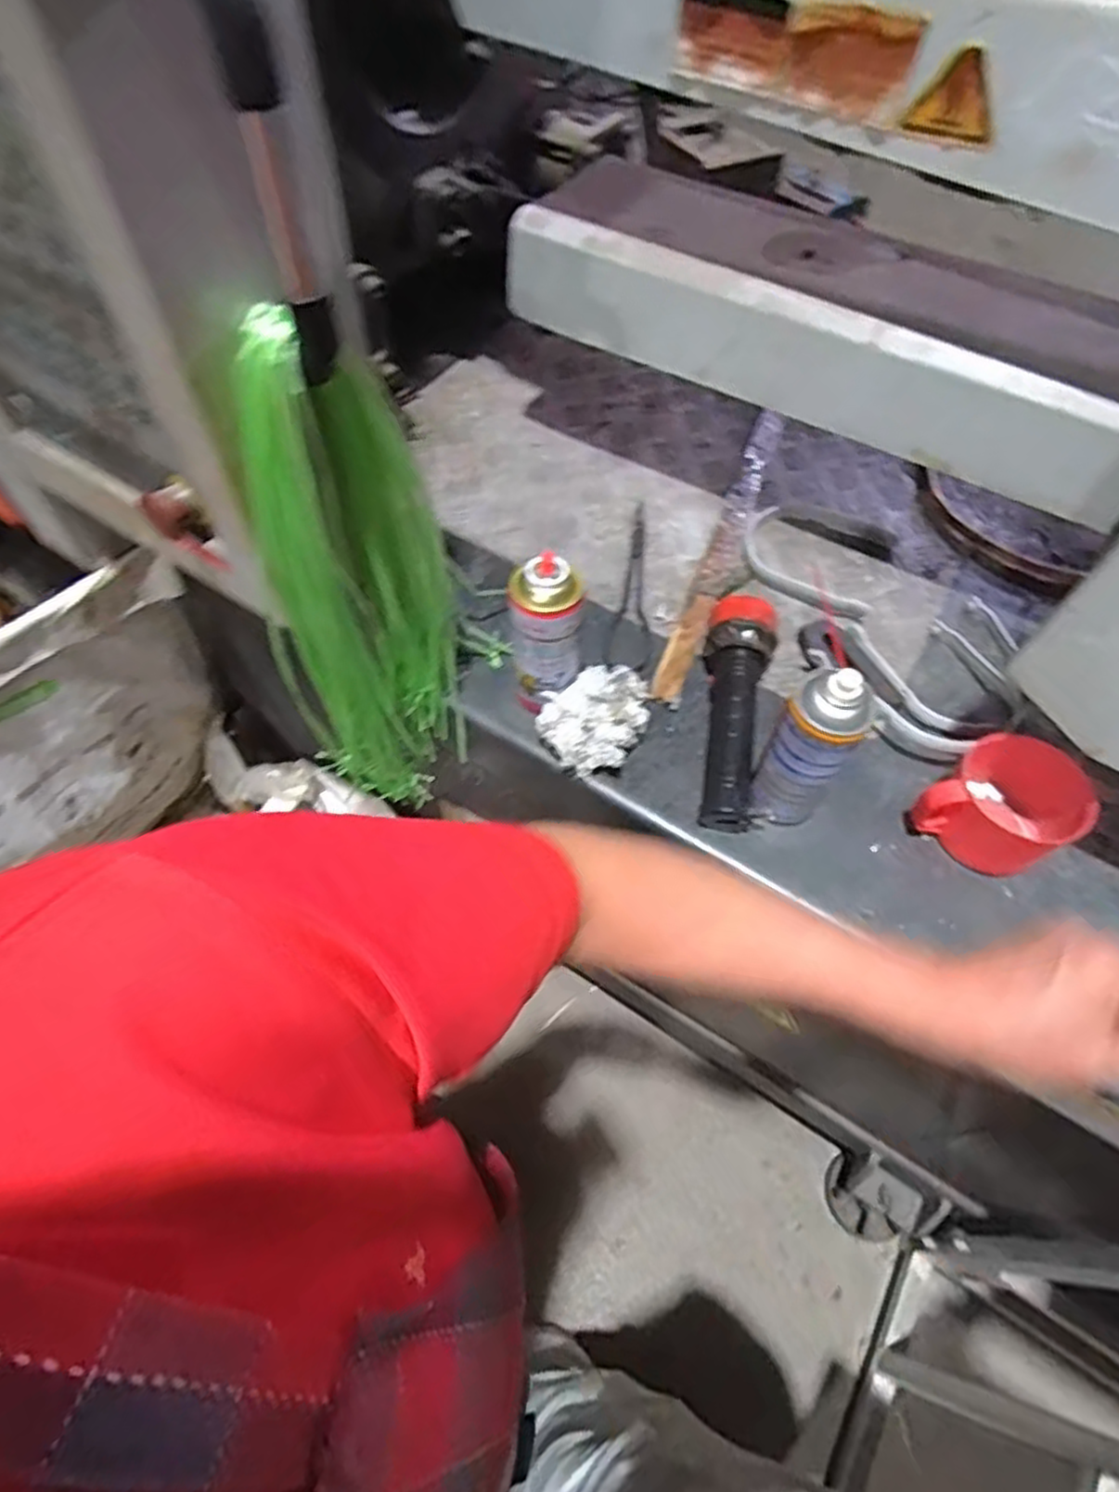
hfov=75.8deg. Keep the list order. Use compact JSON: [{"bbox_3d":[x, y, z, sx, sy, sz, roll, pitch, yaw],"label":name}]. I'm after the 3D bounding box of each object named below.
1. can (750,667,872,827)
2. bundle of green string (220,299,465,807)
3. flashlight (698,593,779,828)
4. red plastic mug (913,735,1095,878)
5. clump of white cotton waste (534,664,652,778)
[{"bbox_3d":[0.207,0.005,0.598,0.060,0.174,0.063,1,58,-1],"label":"can"},{"bbox_3d":[-0.165,-0.100,0.619,0.143,0.480,0.072,-9,59,-7],"label":"bundle of green string"},{"bbox_3d":[0.165,-0.037,0.693,0.075,0.061,0.234,14,59,7],"label":"flashlight"},{"bbox_3d":[0.393,0.055,0.634,0.110,0.078,0.110,1,58,-1],"label":"red plastic mug"},{"bbox_3d":[0.035,-0.033,0.698,0.094,0.052,0.119,26,61,14],"label":"clump of white cotton waste"}]

